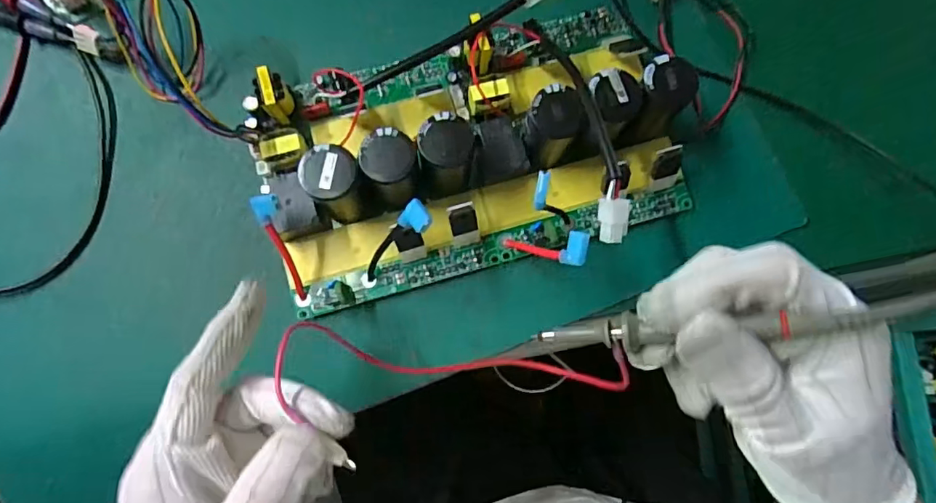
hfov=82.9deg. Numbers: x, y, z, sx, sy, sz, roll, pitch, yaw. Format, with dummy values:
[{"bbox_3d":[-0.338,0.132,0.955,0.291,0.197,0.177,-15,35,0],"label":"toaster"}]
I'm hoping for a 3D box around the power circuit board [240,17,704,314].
[{"bbox_3d":[0.005,-0.060,0.293,0.241,0.067,0.148,-14,81,-6],"label":"power circuit board"}]

